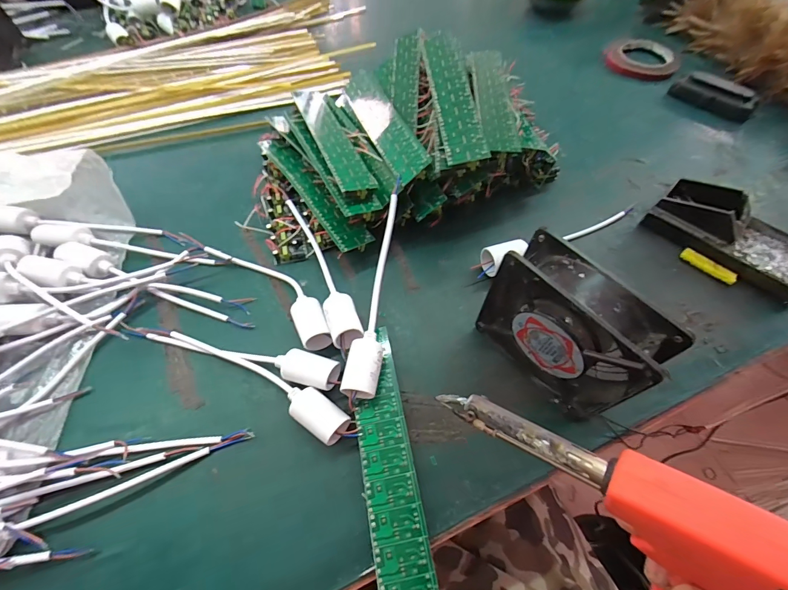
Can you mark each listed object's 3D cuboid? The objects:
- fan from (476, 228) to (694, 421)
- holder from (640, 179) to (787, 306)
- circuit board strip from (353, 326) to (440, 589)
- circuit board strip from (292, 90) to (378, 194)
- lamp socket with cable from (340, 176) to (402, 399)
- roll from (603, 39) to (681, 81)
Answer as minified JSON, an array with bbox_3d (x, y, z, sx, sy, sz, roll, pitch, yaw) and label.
[{"bbox_3d":[0.131,0.029,0.289,0.042,0.120,0.118,-39,66,-21],"label":"fan"},{"bbox_3d":[0.369,-0.070,0.391,0.089,0.044,0.154,-39,66,-21],"label":"holder"},{"bbox_3d":[-0.006,0.122,0.285,0.038,0.004,0.197,-11,59,-3],"label":"circuit board strip"},{"bbox_3d":[-0.070,-0.177,0.402,0.039,0.006,0.207,-10,52,-25],"label":"circuit board strip"},{"bbox_3d":[-0.013,-0.009,0.334,0.028,0.055,0.202,8,59,5],"label":"lamp socket with cable"},{"bbox_3d":[0.409,-0.395,0.608,0.110,0.026,0.110,0,59,0],"label":"roll"}]

